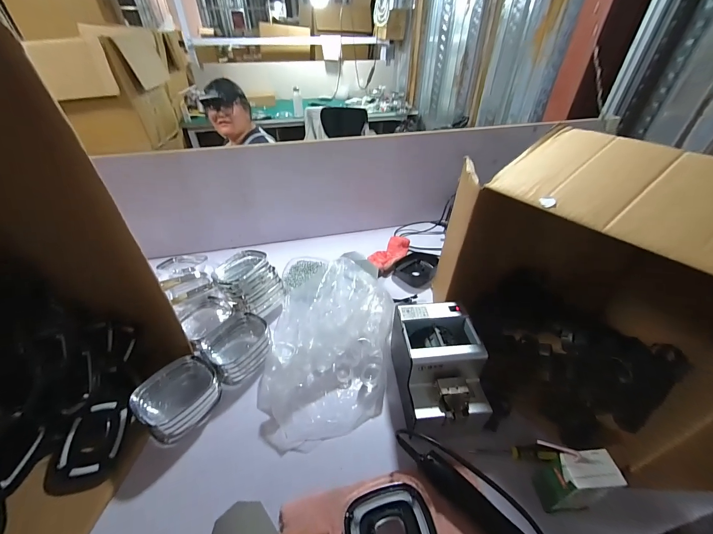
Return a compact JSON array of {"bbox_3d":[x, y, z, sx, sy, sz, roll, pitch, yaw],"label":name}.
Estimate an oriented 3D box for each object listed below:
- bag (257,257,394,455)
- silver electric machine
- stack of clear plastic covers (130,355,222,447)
[{"bbox_3d":[-0.050,0.142,0.618,0.232,0.109,0.385,6,40,7],"label":"bag"},{"bbox_3d":[0.142,0.177,0.535,0.132,0.134,0.187,-5,40,-6],"label":"silver electric machine"},{"bbox_3d":[-0.299,0.227,0.523,0.099,0.075,0.121,25,46,27],"label":"stack of clear plastic covers"}]

